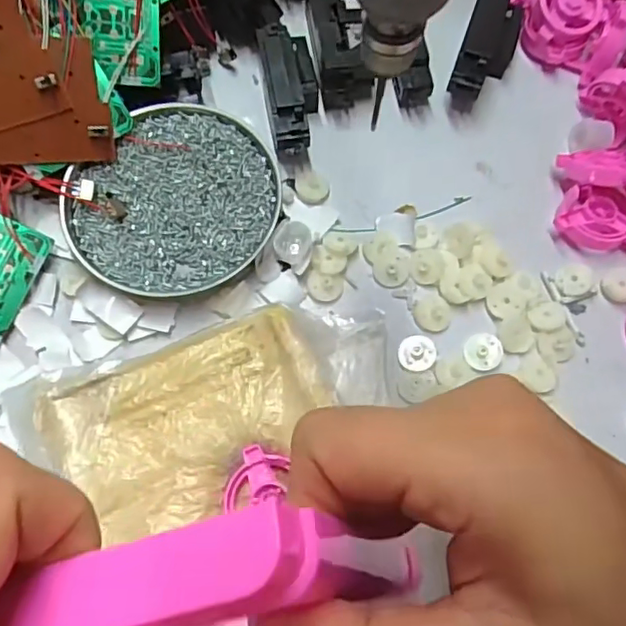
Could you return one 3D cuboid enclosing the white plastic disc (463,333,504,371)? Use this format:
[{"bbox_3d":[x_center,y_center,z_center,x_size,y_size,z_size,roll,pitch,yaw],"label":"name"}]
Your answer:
[{"bbox_3d":[0.106,0.023,0.362,0.022,0.005,0.022,0,71,-1],"label":"white plastic disc"}]

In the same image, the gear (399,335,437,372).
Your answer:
[{"bbox_3d":[0.065,0.025,0.363,0.022,0.004,0.022,-1,71,-2],"label":"gear"}]

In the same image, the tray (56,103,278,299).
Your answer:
[{"bbox_3d":[-0.086,-0.070,0.382,0.123,0.020,0.130,0,71,-1],"label":"tray"}]

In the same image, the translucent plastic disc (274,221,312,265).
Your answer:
[{"bbox_3d":[-0.013,-0.046,0.379,0.023,0.014,0.026,4,71,0],"label":"translucent plastic disc"}]

